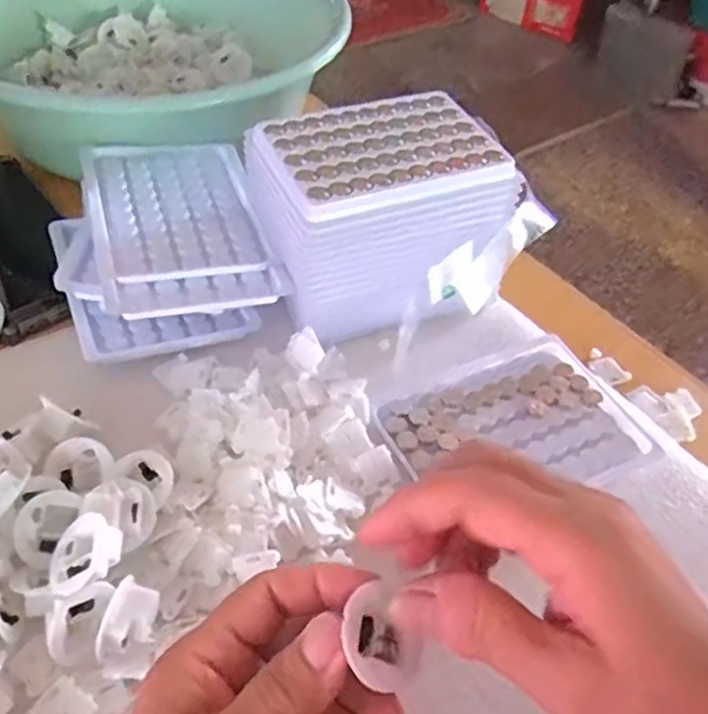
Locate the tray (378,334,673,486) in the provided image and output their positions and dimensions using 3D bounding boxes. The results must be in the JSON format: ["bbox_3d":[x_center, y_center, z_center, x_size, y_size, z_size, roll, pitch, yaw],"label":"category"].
[{"bbox_3d":[0.084,0.039,0.380,0.126,0.016,0.090,-22,55,-23],"label":"tray"}]

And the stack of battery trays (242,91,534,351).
[{"bbox_3d":[0.016,-0.082,0.408,0.134,0.074,0.110,-18,53,-20],"label":"stack of battery trays"}]

